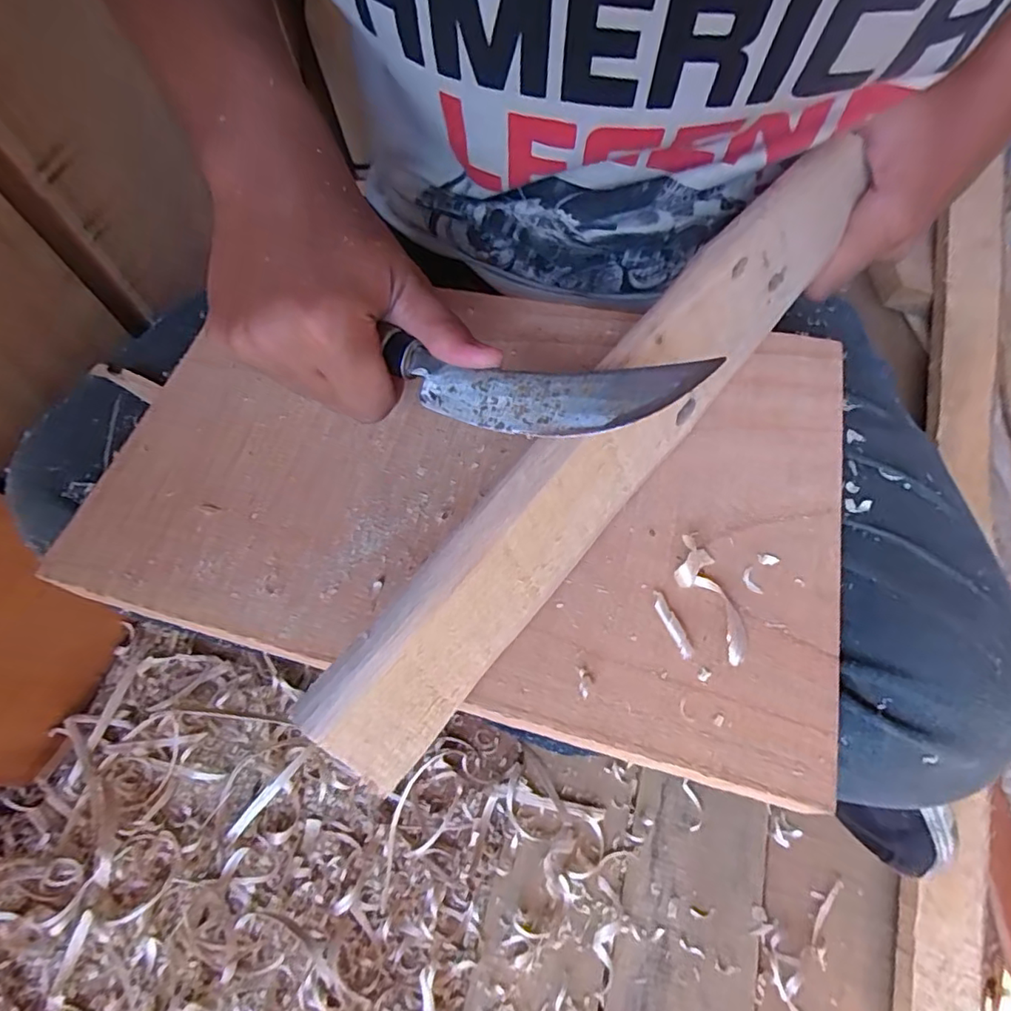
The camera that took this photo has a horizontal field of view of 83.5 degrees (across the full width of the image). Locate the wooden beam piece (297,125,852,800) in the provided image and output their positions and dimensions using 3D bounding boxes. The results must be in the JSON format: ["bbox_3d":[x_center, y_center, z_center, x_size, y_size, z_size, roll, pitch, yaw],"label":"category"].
[{"bbox_3d":[0.056,-0.042,0.224,0.035,0.037,0.334,37,71,16],"label":"wooden beam piece"}]

